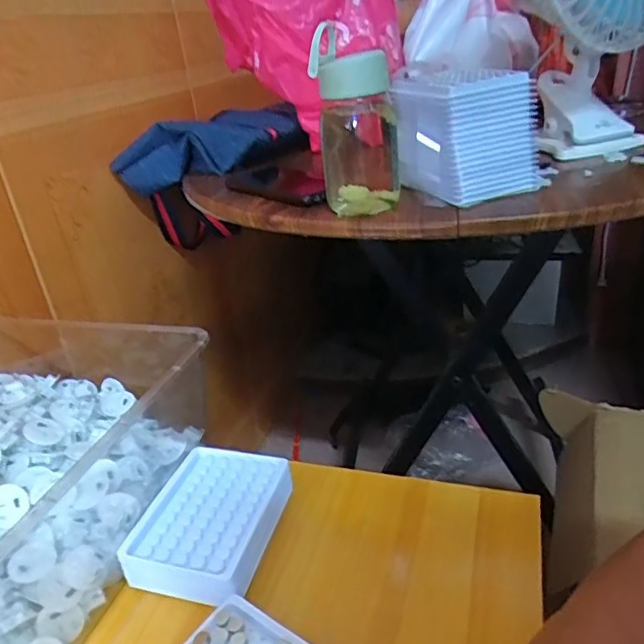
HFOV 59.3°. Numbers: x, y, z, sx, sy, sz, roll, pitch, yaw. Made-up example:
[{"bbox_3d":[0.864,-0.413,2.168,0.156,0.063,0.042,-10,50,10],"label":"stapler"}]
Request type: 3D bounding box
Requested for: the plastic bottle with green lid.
[{"bbox_3d":[0.032,-0.178,0.526,0.077,0.156,0.057,-2,28,7],"label":"plastic bottle with green lid"}]

